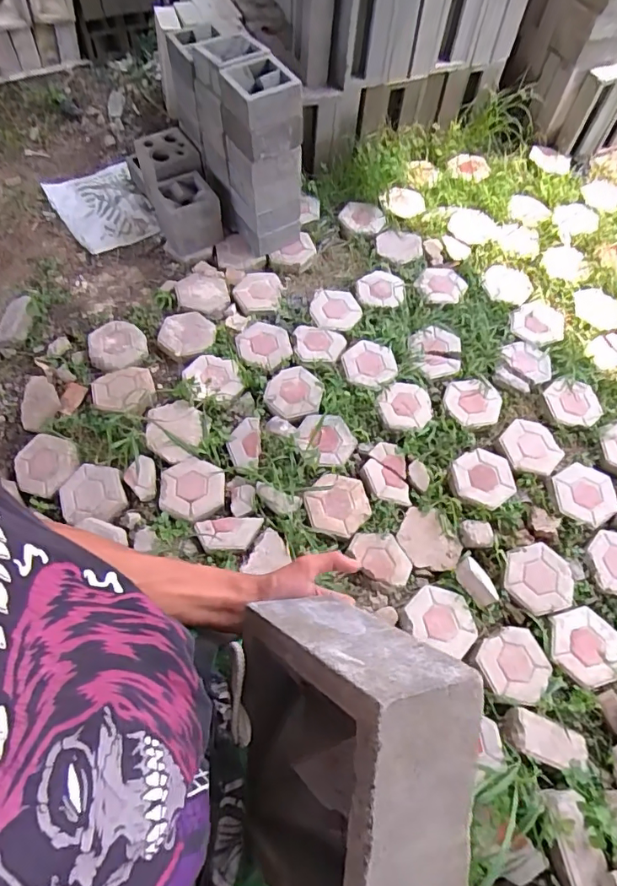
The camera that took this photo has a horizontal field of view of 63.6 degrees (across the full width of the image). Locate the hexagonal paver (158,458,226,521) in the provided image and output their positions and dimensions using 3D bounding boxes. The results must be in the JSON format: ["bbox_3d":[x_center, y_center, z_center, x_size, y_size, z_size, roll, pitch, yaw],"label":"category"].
[{"bbox_3d":[-0.369,0.144,1.567,0.200,0.030,0.190,-6,62,0],"label":"hexagonal paver"}]

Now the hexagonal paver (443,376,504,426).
[{"bbox_3d":[0.586,-0.150,1.768,0.189,0.035,0.207,18,65,11],"label":"hexagonal paver"}]

